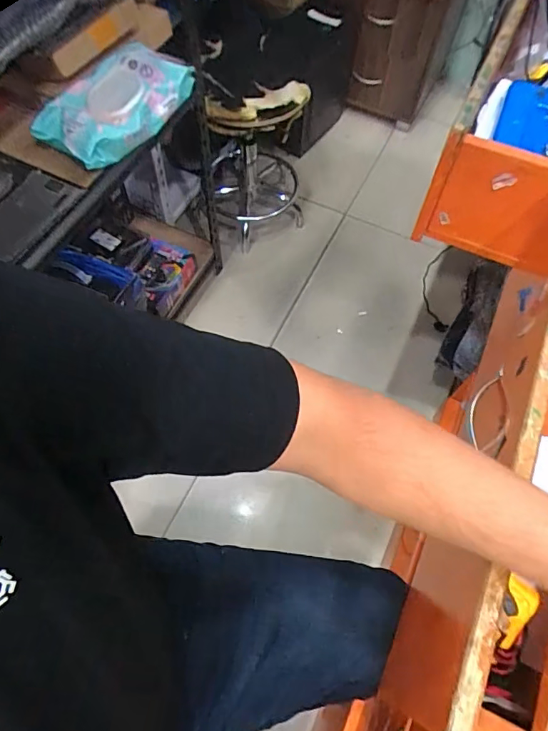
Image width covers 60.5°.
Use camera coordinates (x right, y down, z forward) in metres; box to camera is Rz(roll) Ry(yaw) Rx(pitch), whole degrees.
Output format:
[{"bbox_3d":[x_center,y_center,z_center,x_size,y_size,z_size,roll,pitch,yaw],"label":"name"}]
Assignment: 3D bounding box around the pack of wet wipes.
[{"bbox_3d":[-0.254,-0.439,0.787,0.152,0.062,0.267,27,65,12],"label":"pack of wet wipes"}]

